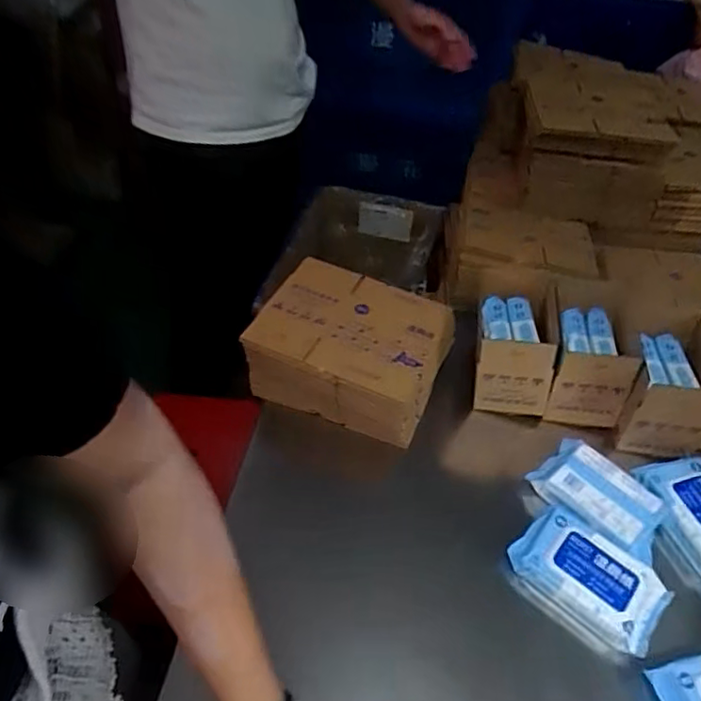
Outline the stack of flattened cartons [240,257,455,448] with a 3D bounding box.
[{"bbox_3d":[0.002,-0.005,0.891,0.267,0.111,0.219,20,48,13],"label":"stack of flattened cartons"}]

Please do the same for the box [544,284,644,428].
[{"bbox_3d":[0.335,0.015,0.864,0.121,0.142,0.133,8,46,2],"label":"box"}]

